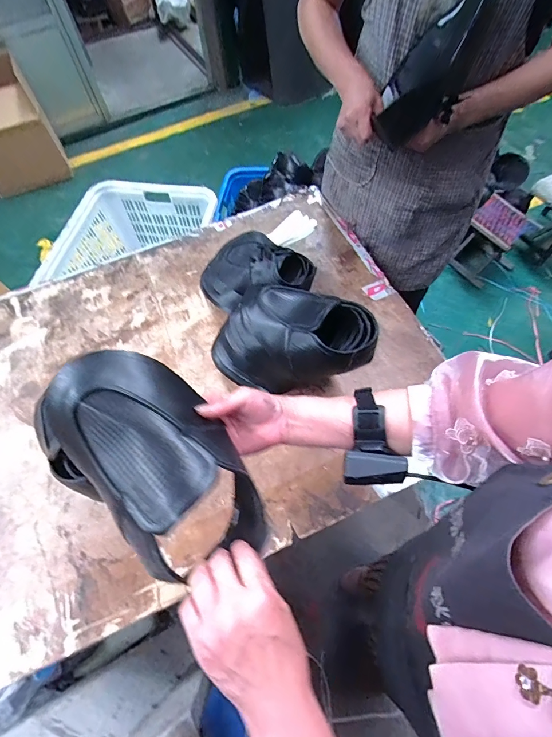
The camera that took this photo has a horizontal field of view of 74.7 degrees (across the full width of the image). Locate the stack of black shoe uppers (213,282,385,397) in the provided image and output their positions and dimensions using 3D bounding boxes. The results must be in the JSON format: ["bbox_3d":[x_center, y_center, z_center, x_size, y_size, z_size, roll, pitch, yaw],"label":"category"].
[{"bbox_3d":[0.023,-0.051,0.689,0.305,0.216,0.147,20,64,12],"label":"stack of black shoe uppers"}]

